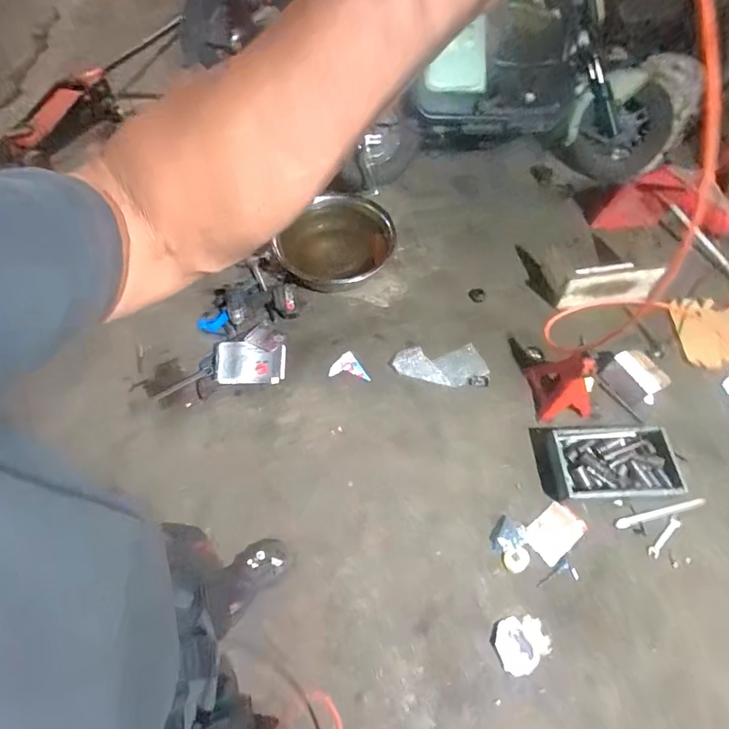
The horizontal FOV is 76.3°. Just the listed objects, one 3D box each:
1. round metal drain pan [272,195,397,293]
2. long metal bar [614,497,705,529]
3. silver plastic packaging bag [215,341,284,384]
[{"bbox_3d":[-0.105,-0.450,1.743,0.390,0.122,0.390,0,60,1],"label":"round metal drain pan"},{"bbox_3d":[0.830,0.421,1.307,0.241,0.016,0.025,-21,60,11],"label":"long metal bar"},{"bbox_3d":[-0.373,-0.006,1.528,0.218,0.028,0.144,0,67,-10],"label":"silver plastic packaging bag"}]

